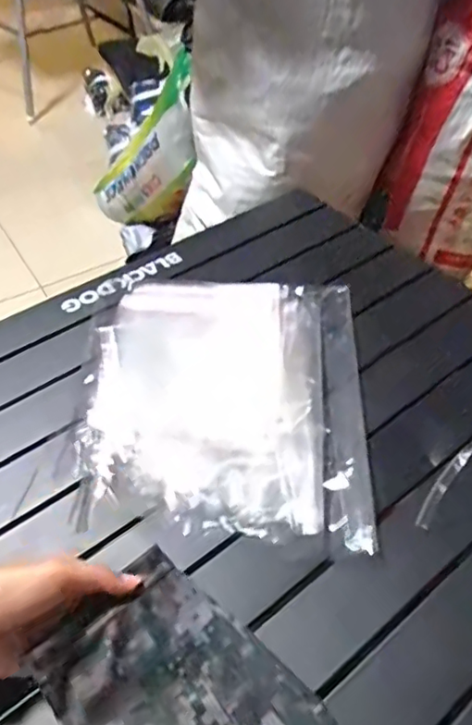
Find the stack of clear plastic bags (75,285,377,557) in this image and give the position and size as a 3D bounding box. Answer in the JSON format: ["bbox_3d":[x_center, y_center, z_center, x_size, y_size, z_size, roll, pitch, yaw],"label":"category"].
[{"bbox_3d":[-0.012,0.024,0.525,0.251,0.014,0.284,3,46,3],"label":"stack of clear plastic bags"}]

